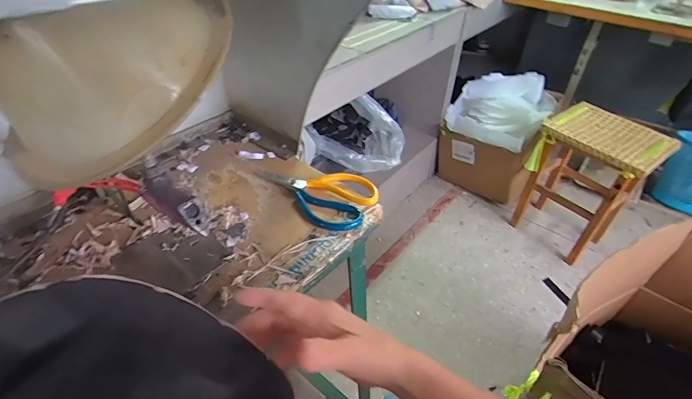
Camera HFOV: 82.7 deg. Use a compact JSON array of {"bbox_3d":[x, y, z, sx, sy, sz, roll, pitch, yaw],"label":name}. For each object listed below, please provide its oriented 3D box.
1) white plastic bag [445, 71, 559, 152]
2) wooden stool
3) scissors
[{"bbox_3d":[0.648,-0.398,1.649,0.375,0.155,0.413,25,45,24],"label":"white plastic bag"},{"bbox_3d":[0.857,-0.053,1.454,0.305,0.481,0.361,-28,49,-31],"label":"wooden stool"},{"bbox_3d":[-0.048,-0.015,0.563,0.177,0.016,0.103,22,44,21],"label":"scissors"}]

